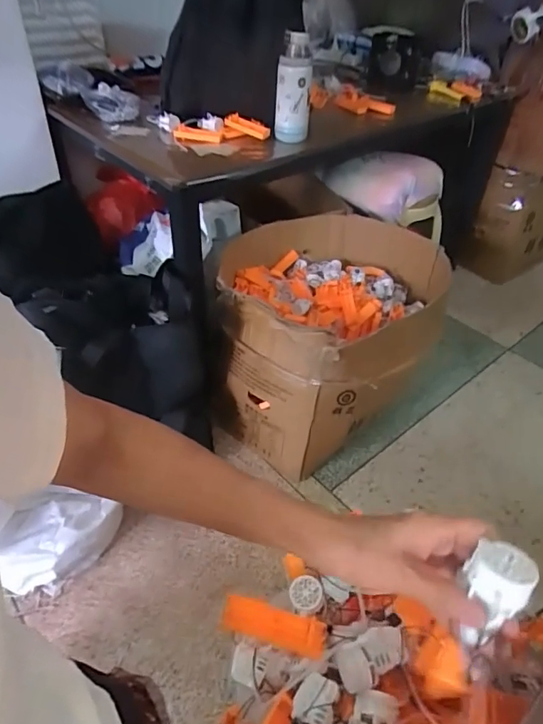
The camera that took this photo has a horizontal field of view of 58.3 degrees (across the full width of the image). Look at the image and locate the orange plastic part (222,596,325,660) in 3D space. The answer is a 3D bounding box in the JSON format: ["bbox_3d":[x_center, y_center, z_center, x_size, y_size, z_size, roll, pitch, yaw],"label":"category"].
[{"bbox_3d":[0.002,0.277,0.511,0.106,0.018,0.035,13,43,11],"label":"orange plastic part"}]

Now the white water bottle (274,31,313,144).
[{"bbox_3d":[0.048,-0.595,1.076,0.074,0.217,0.084,6,42,4],"label":"white water bottle"}]

